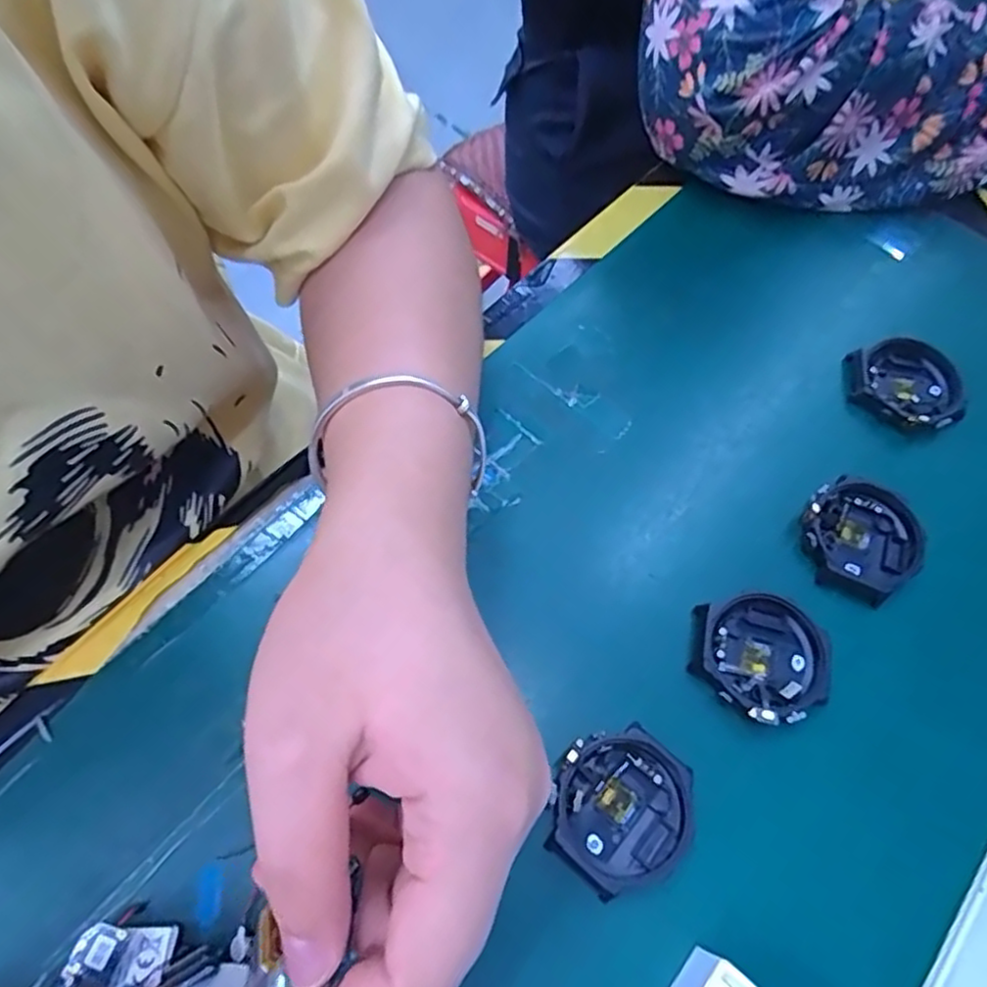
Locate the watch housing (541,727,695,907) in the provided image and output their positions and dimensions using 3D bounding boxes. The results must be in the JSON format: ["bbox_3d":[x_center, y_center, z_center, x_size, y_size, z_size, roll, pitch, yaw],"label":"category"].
[{"bbox_3d":[0.046,0.114,0.242,0.050,0.012,0.052,38,68,14],"label":"watch housing"}]

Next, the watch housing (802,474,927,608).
[{"bbox_3d":[0.161,0.020,0.294,0.049,0.012,0.052,2,64,-3],"label":"watch housing"}]

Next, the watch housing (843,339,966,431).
[{"bbox_3d":[0.204,-0.055,0.334,0.054,0.015,0.050,2,64,-3],"label":"watch housing"}]

